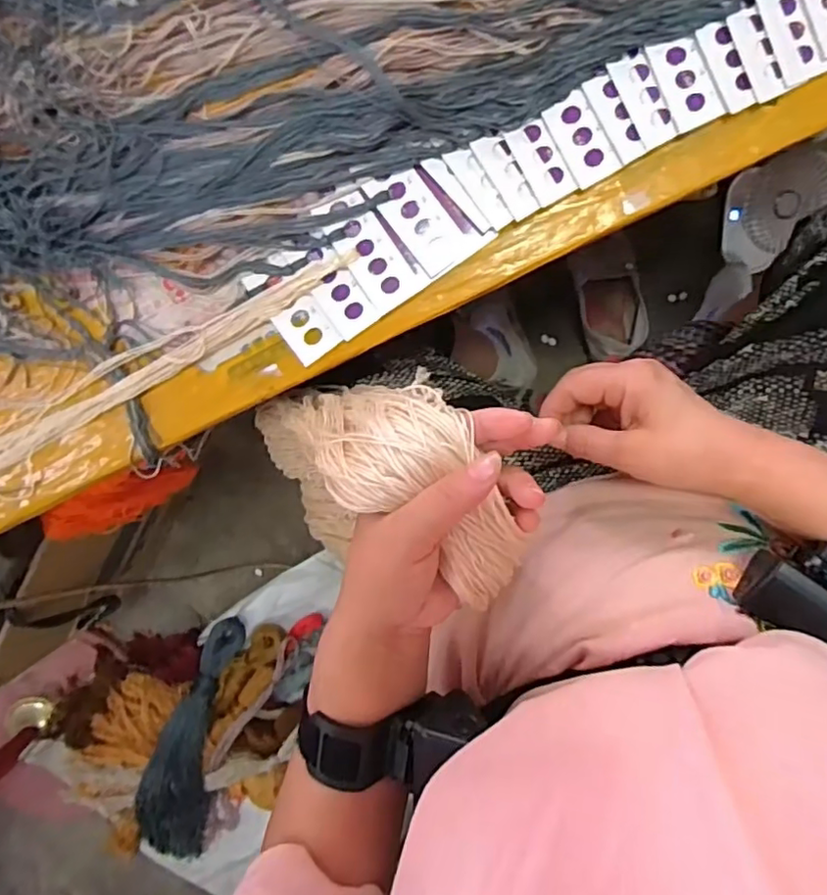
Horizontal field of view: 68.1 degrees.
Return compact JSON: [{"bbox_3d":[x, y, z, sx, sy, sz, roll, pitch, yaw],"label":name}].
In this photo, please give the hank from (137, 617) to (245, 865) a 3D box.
[{"bbox_3d":[-0.374,0.517,1.055,0.131,0.093,0.456,21,99,1],"label":"hank"}]

